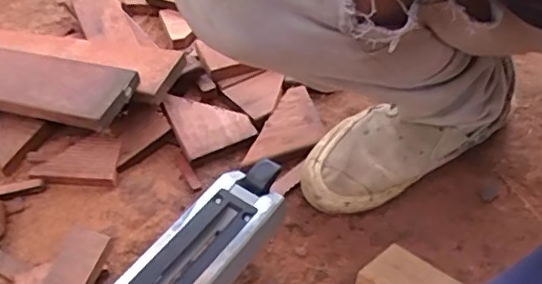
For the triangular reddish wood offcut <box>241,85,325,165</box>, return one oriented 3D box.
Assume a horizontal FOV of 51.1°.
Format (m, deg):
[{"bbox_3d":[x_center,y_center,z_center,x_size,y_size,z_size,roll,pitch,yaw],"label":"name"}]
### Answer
[{"bbox_3d":[0.024,-0.016,0.680,0.066,0.020,0.120,23,52,22],"label":"triangular reddish wood offcut"}]

